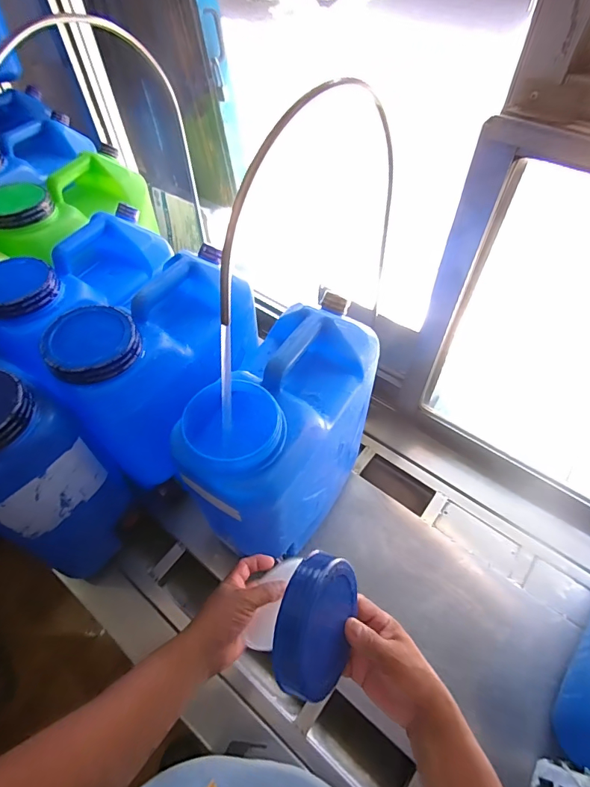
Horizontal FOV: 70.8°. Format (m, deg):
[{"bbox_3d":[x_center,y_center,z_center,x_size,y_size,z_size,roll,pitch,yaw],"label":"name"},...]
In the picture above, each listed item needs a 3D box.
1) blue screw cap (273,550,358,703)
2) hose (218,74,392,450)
[{"bbox_3d":[0.026,0.208,0.378,0.024,0.102,0.112,-3,66,37],"label":"blue screw cap"},{"bbox_3d":[0.013,-0.155,0.451,0.014,0.280,0.339,30,60,21],"label":"hose"}]

